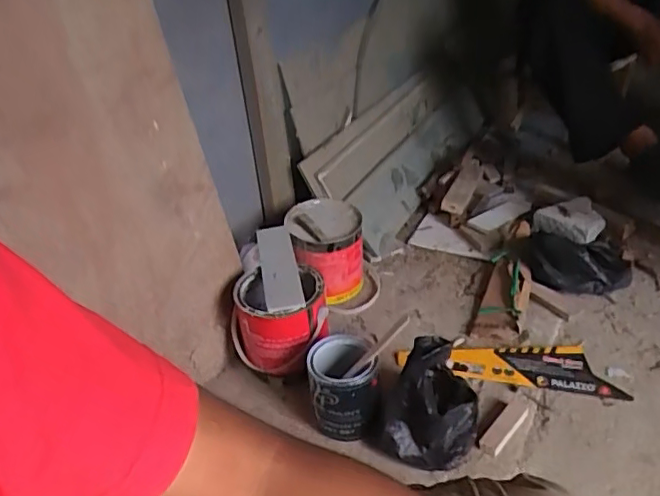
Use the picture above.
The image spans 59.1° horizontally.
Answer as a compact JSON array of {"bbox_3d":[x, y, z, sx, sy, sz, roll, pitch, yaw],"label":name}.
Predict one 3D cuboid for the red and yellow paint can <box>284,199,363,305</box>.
[{"bbox_3d":[-0.004,0.008,1.178,0.145,0.160,0.160,-10,33,-7],"label":"red and yellow paint can"}]

